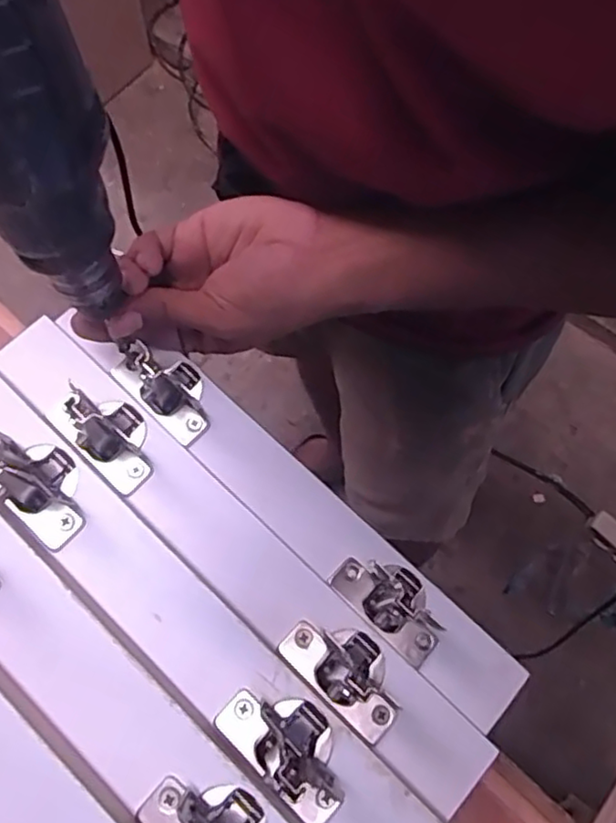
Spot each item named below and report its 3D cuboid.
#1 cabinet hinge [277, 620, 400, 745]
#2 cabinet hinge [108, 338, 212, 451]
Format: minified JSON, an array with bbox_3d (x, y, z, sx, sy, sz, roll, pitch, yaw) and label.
[{"bbox_3d":[0.020,0.125,0.317,0.064,0.027,0.035,41,73,11],"label":"cabinet hinge"},{"bbox_3d":[-0.081,-0.015,0.374,0.066,0.021,0.037,43,75,11],"label":"cabinet hinge"}]

